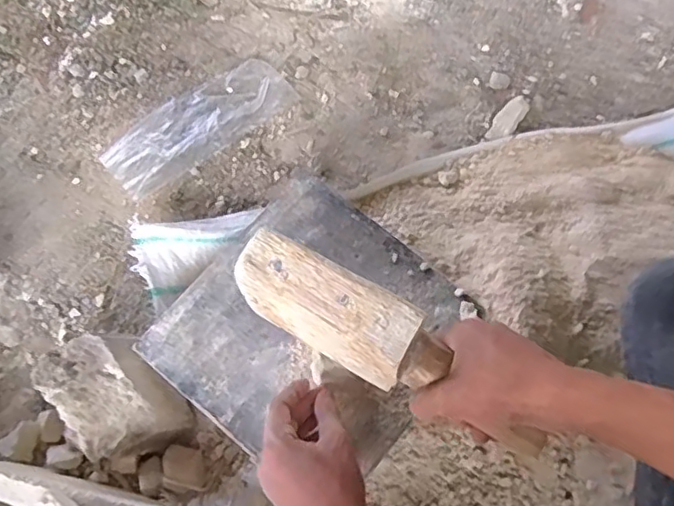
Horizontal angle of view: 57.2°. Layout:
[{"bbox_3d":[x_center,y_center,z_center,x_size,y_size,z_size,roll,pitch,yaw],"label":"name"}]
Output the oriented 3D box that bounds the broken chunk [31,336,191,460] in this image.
[{"bbox_3d":[-0.212,0.137,0.592,0.097,0.065,0.119,-34,69,-13],"label":"broken chunk"}]

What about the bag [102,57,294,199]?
[{"bbox_3d":[-0.170,-0.163,0.770,0.242,0.022,0.085,-37,74,-11],"label":"bag"}]

